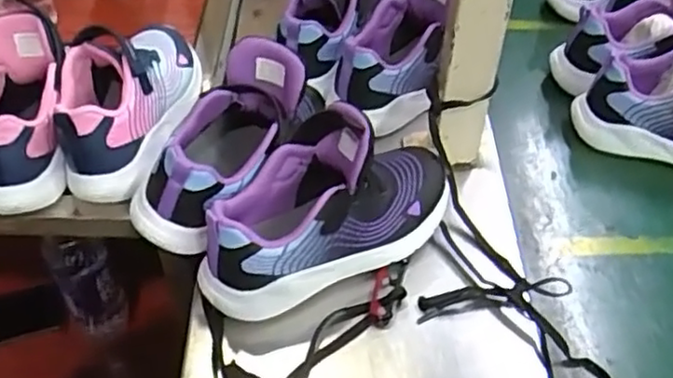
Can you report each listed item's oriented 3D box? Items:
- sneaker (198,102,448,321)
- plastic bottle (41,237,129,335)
[{"bbox_3d":[-0.007,0.007,0.533,0.210,0.139,0.084,-23,51,-20],"label":"sneaker"},{"bbox_3d":[-0.284,0.125,0.805,0.061,0.161,0.069,-25,52,-22],"label":"plastic bottle"}]

